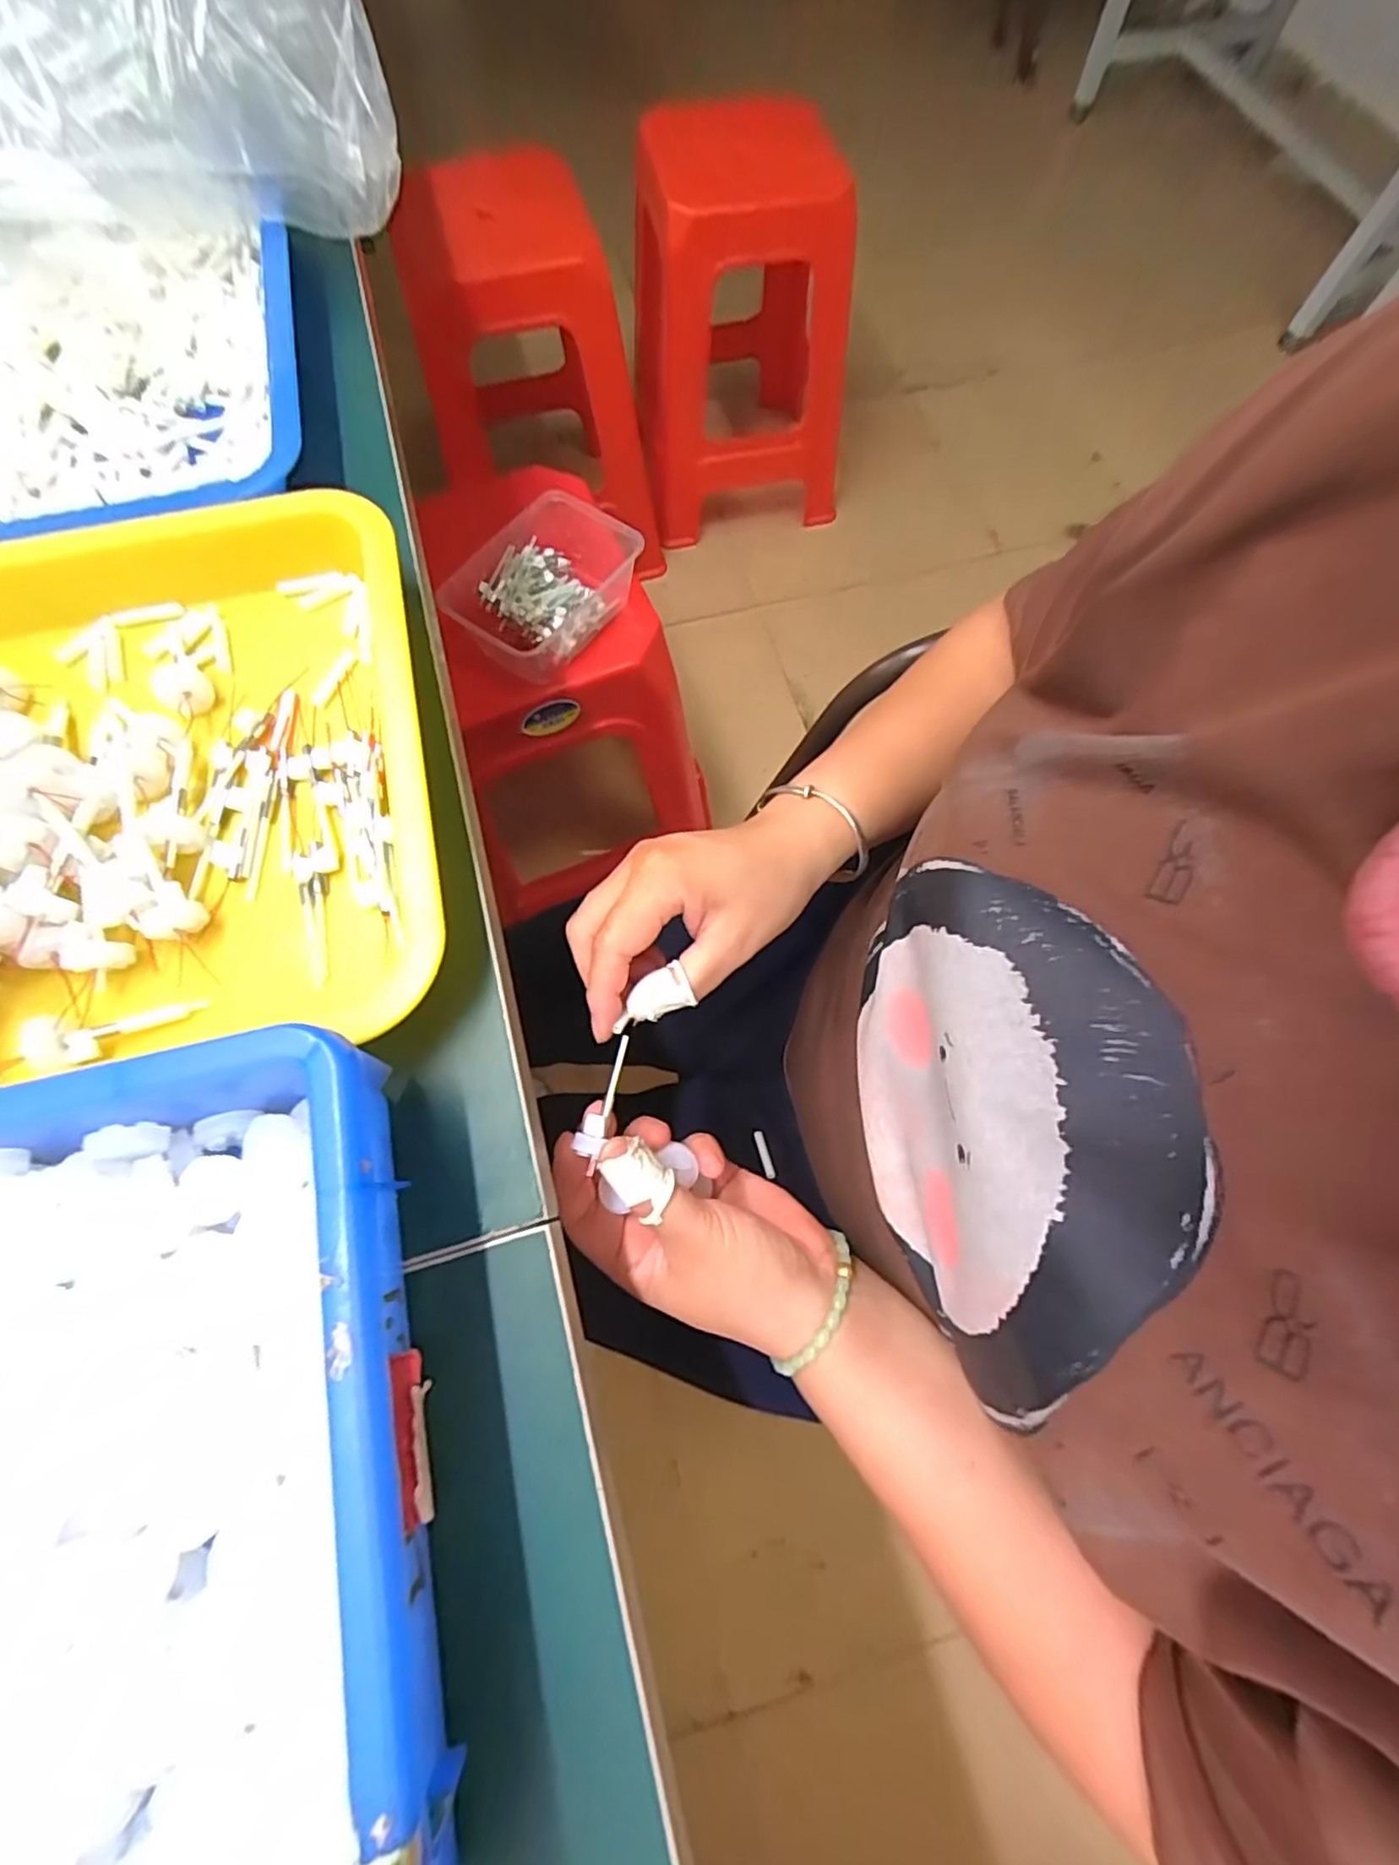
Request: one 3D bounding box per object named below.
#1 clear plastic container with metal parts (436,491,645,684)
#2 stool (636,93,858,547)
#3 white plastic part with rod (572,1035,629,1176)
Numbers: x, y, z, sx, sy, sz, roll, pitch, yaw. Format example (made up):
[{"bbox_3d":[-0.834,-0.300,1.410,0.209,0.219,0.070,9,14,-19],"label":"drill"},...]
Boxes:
[{"bbox_3d":[-0.148,-0.320,0.616,0.116,0.057,0.173,34,73,11],"label":"clear plastic container with metal parts"},{"bbox_3d":[0.071,-1.008,1.145,0.353,0.458,0.366,-5,70,-2],"label":"stool"},{"bbox_3d":[-0.041,0.071,0.288,0.012,0.010,0.056,11,57,3],"label":"white plastic part with rod"}]

